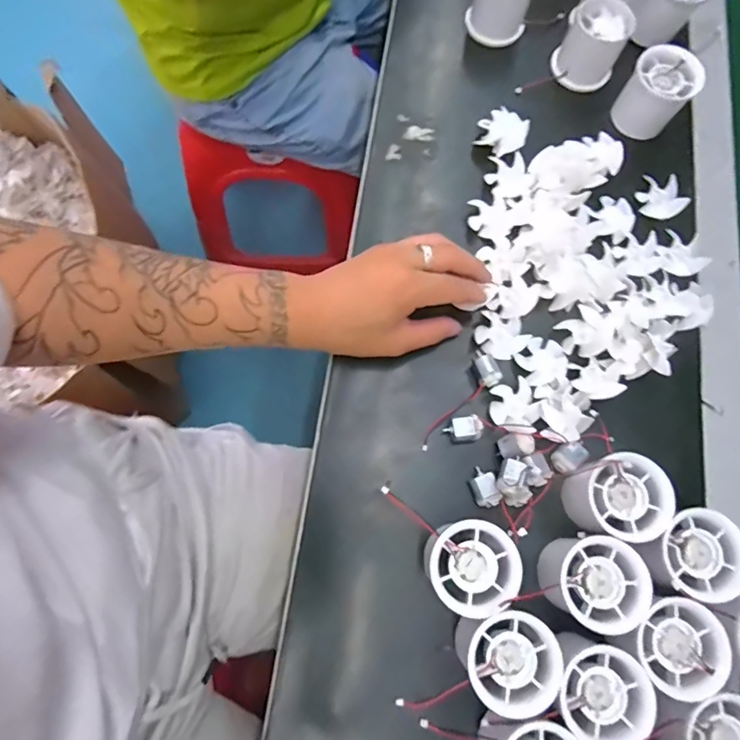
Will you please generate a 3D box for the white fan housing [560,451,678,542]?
[{"bbox_3d":[0.173,0.089,0.346,0.058,0.041,0.054,1,75,-4],"label":"white fan housing"}]

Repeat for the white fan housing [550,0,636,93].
[{"bbox_3d":[0.207,-0.304,0.459,0.055,0.049,0.054,1,75,-4],"label":"white fan housing"}]

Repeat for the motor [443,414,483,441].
[{"bbox_3d":[0.072,0.046,0.376,0.027,0.014,0.018,-10,76,-7],"label":"motor"}]

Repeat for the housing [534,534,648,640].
[{"bbox_3d":[0.148,0.142,0.336,0.056,0.052,0.056,1,75,-4],"label":"housing"}]

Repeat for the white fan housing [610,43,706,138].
[{"bbox_3d":[0.260,-0.251,0.446,0.054,0.048,0.056,1,75,-4],"label":"white fan housing"}]

